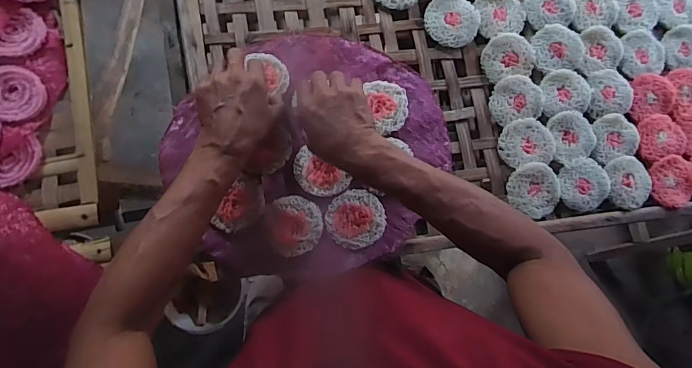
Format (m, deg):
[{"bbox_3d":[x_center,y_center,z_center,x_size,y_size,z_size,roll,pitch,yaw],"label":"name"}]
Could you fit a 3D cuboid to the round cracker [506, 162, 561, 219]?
[{"bbox_3d":[0.273,0.008,0.596,0.079,0.008,0.072,-1,95,-7],"label":"round cracker"}]

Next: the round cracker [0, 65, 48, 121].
[{"bbox_3d":[-0.426,-0.117,0.529,0.073,0.011,0.066,36,82,-2],"label":"round cracker"}]

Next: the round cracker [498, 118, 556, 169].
[{"bbox_3d":[0.264,-0.061,0.607,0.079,0.013,0.068,-8,86,-7],"label":"round cracker"}]

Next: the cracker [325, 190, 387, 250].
[{"bbox_3d":[0.014,0.047,0.562,0.078,0.007,0.076,1,85,-6],"label":"cracker"}]

